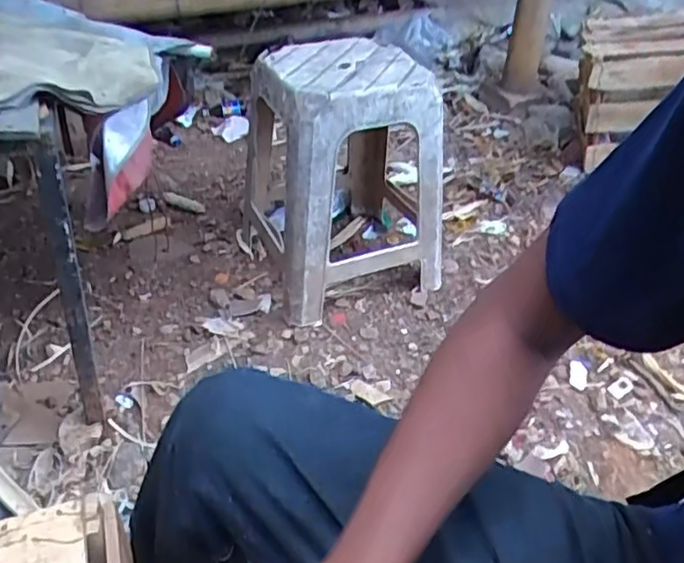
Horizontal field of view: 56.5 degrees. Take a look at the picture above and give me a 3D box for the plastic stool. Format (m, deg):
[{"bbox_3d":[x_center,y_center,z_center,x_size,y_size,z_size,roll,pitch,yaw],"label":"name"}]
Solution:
[{"bbox_3d":[-0.003,-0.226,1.323,0.329,0.429,0.328,-16,40,-21],"label":"plastic stool"}]

